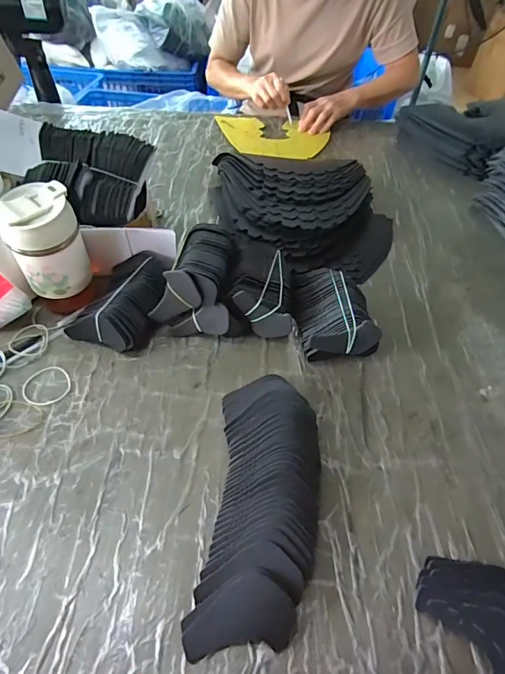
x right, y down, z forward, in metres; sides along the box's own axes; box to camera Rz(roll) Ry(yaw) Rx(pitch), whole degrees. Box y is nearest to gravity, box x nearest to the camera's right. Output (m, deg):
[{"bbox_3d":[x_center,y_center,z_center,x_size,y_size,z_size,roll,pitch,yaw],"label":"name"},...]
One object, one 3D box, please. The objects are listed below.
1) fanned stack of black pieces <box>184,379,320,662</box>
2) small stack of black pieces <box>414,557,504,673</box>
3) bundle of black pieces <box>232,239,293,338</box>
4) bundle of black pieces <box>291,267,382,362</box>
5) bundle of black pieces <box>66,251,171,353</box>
[{"bbox_3d":[0.011,0.145,0.387,0.104,0.033,0.255,5,46,3],"label":"fanned stack of black pieces"},{"bbox_3d":[0.187,0.219,0.335,0.093,0.017,0.073,36,55,29],"label":"small stack of black pieces"},{"bbox_3d":[0.016,-0.067,0.561,0.077,0.072,0.137,3,46,1],"label":"bundle of black pieces"},{"bbox_3d":[0.105,-0.034,0.543,0.095,0.054,0.129,1,46,0],"label":"bundle of black pieces"},{"bbox_3d":[-0.169,-0.053,0.548,0.108,0.055,0.147,16,48,13],"label":"bundle of black pieces"}]

